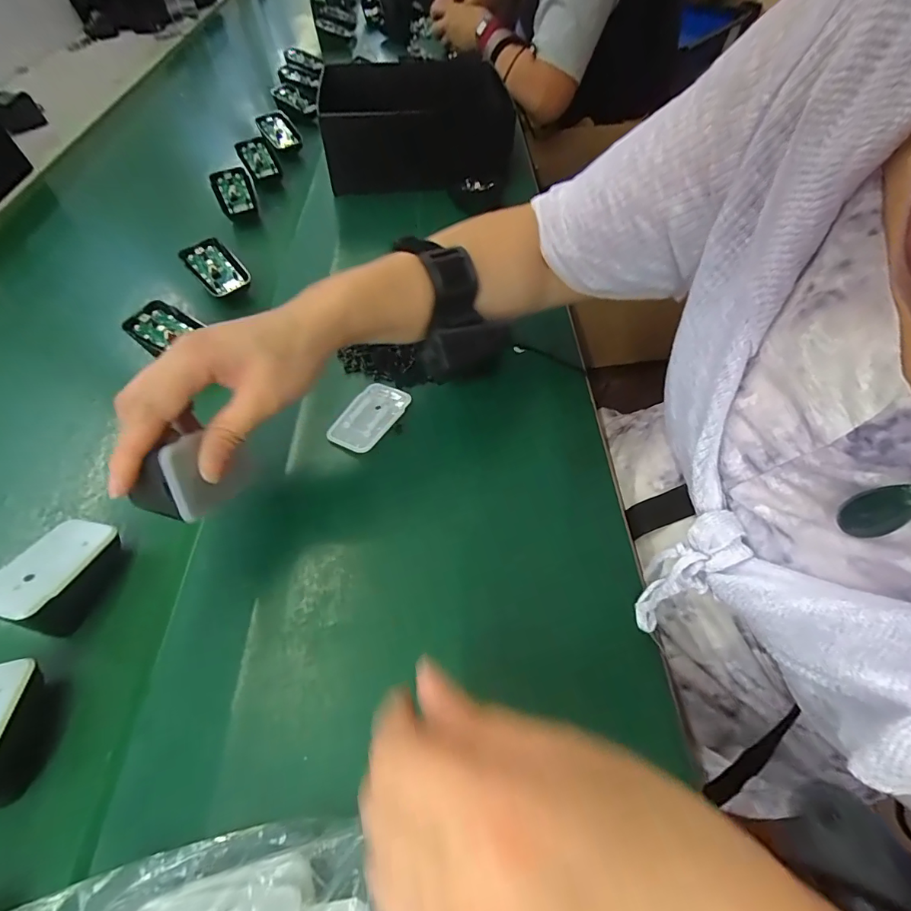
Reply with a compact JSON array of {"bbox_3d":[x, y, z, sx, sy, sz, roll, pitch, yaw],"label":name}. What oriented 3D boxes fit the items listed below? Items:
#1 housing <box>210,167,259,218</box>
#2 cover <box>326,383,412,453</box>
[{"bbox_3d":[-0.272,-0.322,0.554,0.044,0.011,0.068,-21,81,-8],"label":"housing"},{"bbox_3d":[-0.072,-0.033,0.369,0.044,0.005,0.067,27,61,20],"label":"cover"}]

